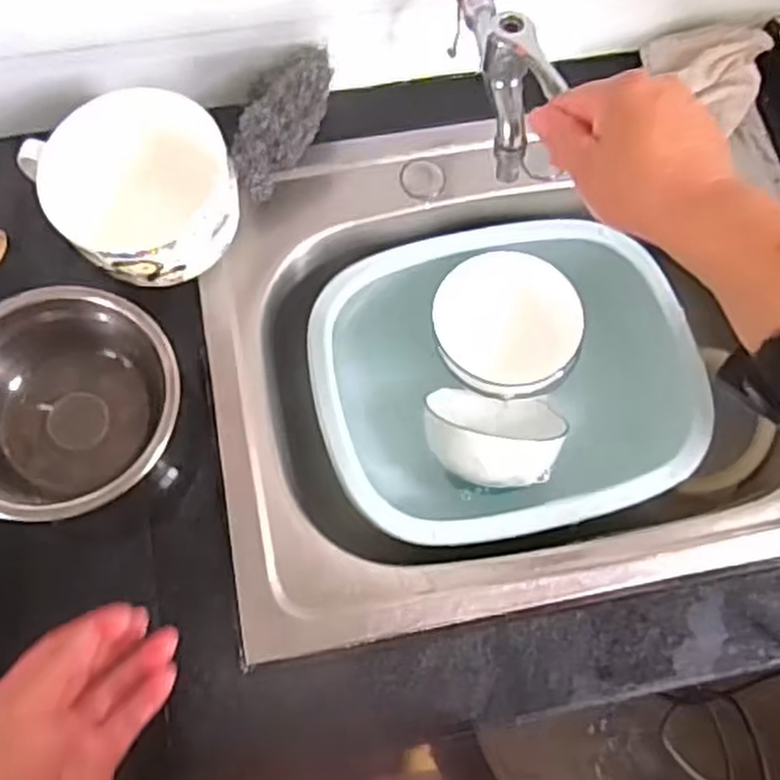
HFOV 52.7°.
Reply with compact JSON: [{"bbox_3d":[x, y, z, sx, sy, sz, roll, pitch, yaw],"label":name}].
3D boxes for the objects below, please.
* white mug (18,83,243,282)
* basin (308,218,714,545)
[{"bbox_3d":[-0.176,-0.137,0.561,0.126,0.066,0.124,1,70,-2],"label":"white mug"},{"bbox_3d":[0.092,-0.001,0.658,0.292,0.131,0.244,-13,71,-7],"label":"basin"}]

